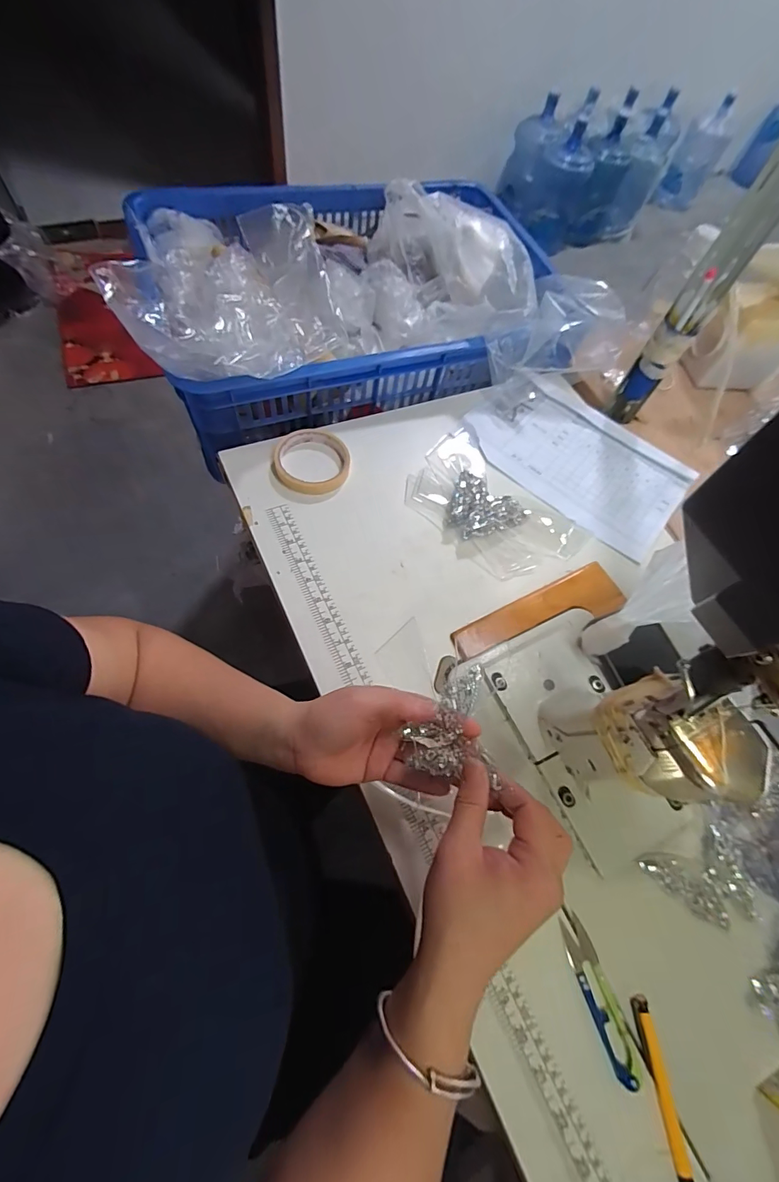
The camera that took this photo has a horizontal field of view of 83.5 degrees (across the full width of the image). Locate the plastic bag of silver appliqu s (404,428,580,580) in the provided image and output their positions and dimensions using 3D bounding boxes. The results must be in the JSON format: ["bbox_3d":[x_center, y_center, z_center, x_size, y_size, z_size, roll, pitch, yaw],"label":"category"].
[{"bbox_3d":[0.121,-0.109,0.526,0.145,0.041,0.218,-37,76,-23],"label":"plastic bag of silver appliqu s"}]

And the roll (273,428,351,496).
[{"bbox_3d":[-0.093,-0.158,0.527,0.088,0.019,0.090,3,64,-6],"label":"roll"}]

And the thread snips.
[{"bbox_3d":[0.164,0.316,0.338,0.023,0.011,0.101,-15,67,-14],"label":"thread snips"}]

